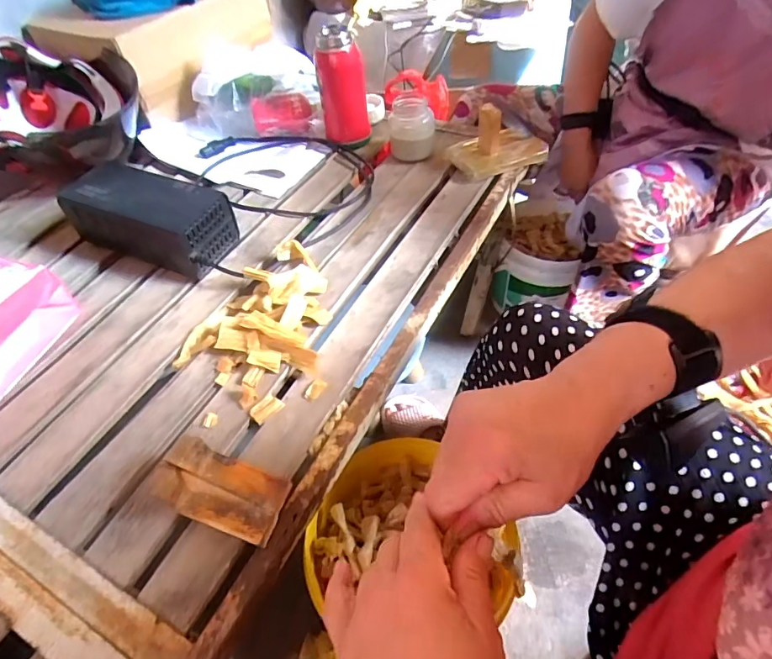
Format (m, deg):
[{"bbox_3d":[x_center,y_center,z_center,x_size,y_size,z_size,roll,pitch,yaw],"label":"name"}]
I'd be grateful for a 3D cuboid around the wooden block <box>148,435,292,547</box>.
[{"bbox_3d":[-0.153,0.151,0.448,0.108,0.063,0.065,12,51,15],"label":"wooden block"}]

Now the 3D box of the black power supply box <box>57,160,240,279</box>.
[{"bbox_3d":[-0.337,-0.159,0.681,0.215,0.094,0.097,14,51,16],"label":"black power supply box"}]

